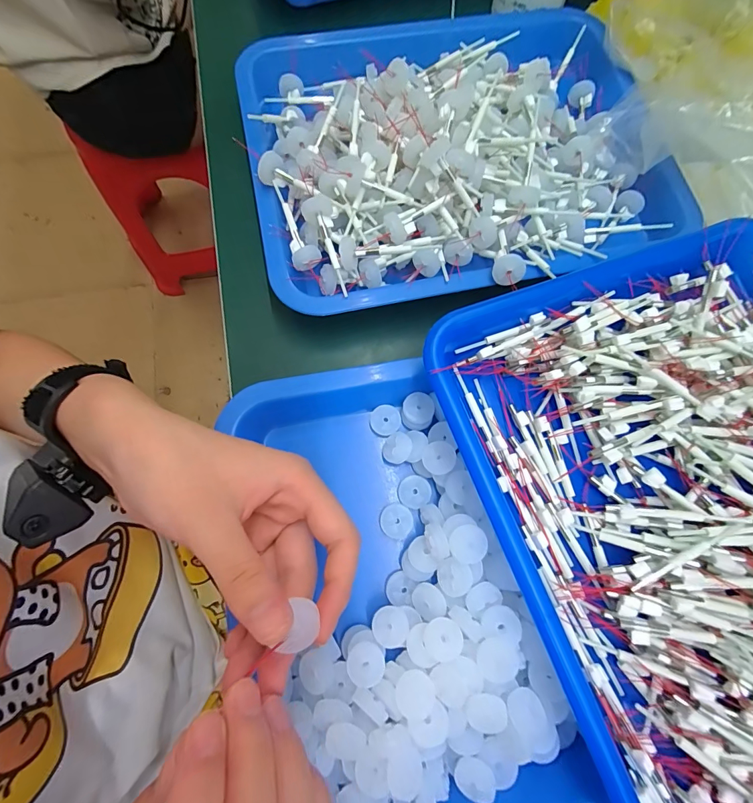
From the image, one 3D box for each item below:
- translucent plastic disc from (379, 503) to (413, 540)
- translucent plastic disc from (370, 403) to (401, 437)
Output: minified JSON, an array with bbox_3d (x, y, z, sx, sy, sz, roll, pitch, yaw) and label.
[{"bbox_3d":[0.013,0.077,0.252,0.021,0.004,0.021,1,75,-2],"label":"translucent plastic disc"},{"bbox_3d":[0.006,0.013,0.270,0.020,0.006,0.020,1,75,-2],"label":"translucent plastic disc"}]

